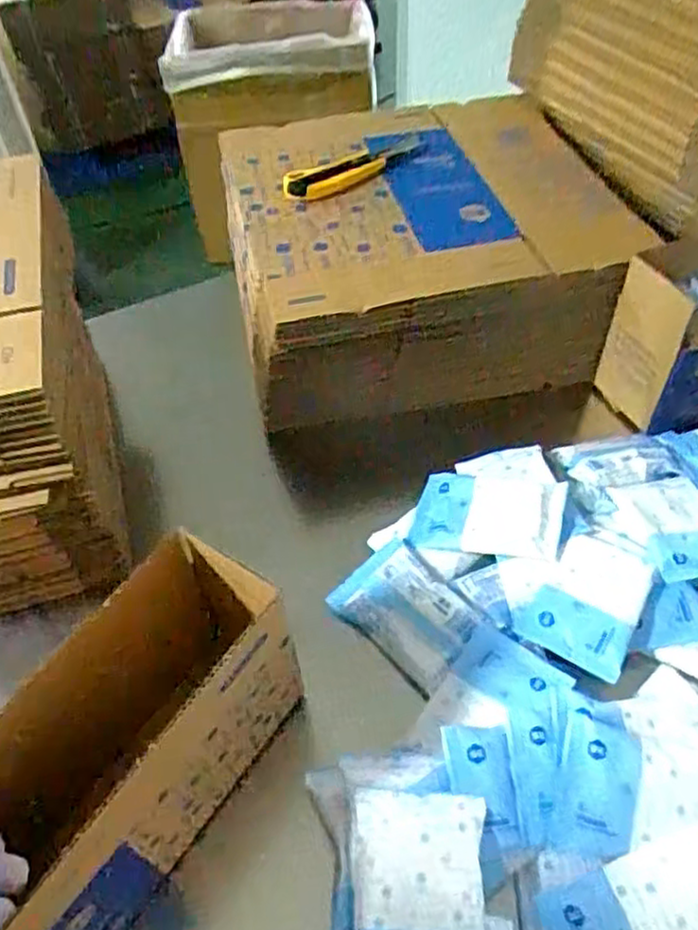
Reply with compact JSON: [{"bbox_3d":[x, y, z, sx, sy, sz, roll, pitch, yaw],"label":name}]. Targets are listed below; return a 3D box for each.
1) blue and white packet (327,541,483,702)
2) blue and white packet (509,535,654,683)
[{"bbox_3d":[0.052,0.126,0.630,0.088,0.013,0.119,-36,58,-23],"label":"blue and white packet"},{"bbox_3d":[0.201,0.113,0.614,0.087,0.017,0.116,27,57,22],"label":"blue and white packet"}]

